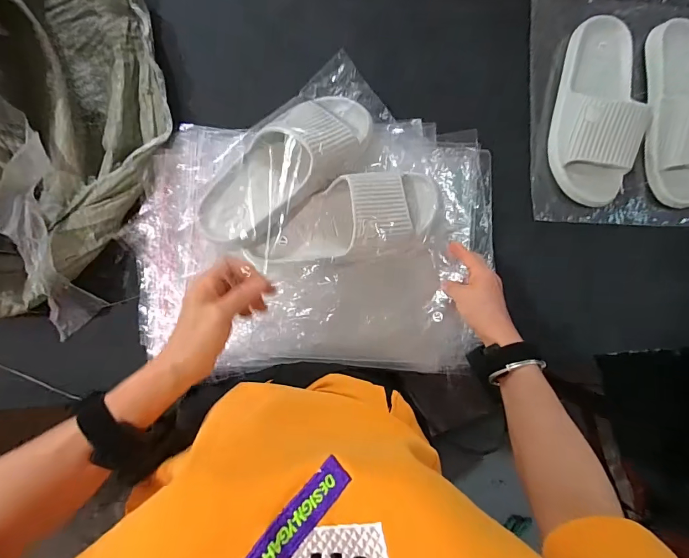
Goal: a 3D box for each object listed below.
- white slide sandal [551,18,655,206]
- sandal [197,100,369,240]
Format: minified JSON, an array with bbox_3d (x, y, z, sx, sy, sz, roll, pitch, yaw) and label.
[{"bbox_3d":[0.378,-0.251,0.560,0.116,0.061,0.269,14,86,-3],"label":"white slide sandal"},{"bbox_3d":[-0.072,-0.142,0.482,0.100,0.087,0.250,45,85,0],"label":"sandal"}]

